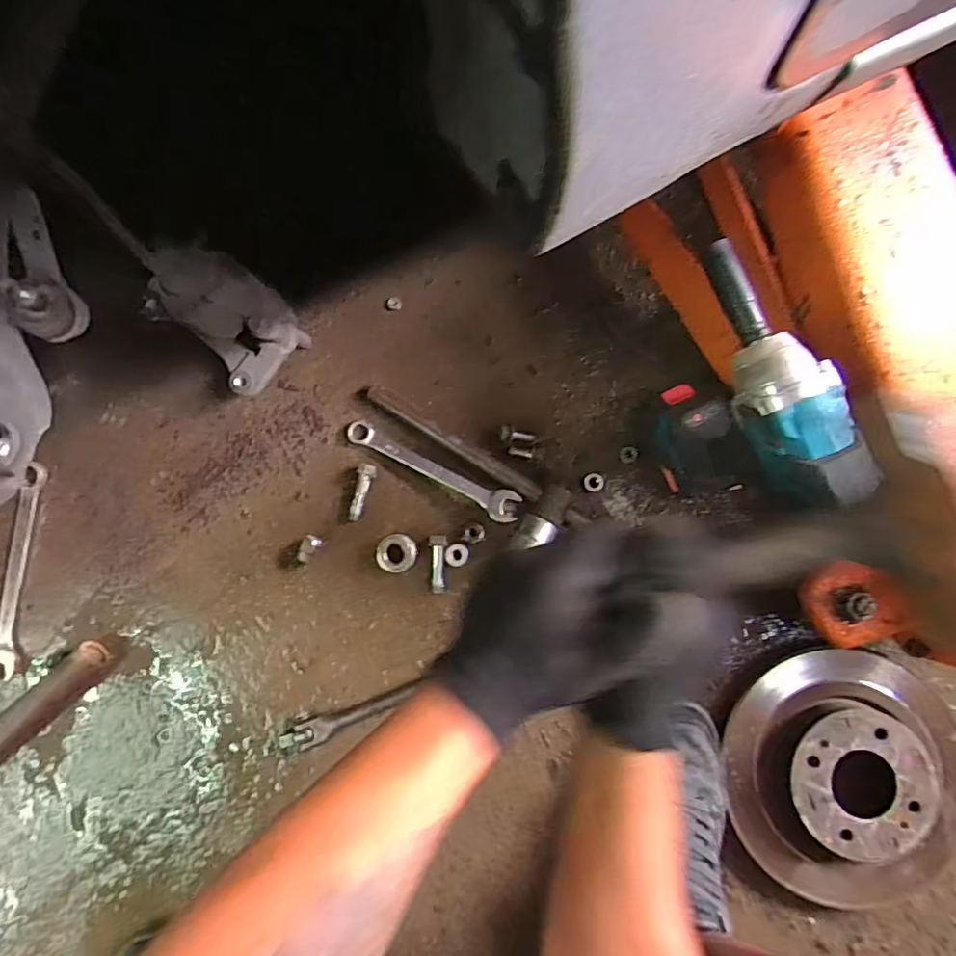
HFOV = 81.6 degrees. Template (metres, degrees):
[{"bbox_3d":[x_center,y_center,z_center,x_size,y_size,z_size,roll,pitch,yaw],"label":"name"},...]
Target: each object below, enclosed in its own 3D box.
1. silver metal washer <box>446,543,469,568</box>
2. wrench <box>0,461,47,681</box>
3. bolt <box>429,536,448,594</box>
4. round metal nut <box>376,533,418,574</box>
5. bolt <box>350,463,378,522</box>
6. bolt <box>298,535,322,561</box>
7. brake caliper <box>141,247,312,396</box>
[{"bbox_3d":[-0.023,0.083,0.597,0.024,0.005,0.025,0,85,0],"label":"silver metal washer"},{"bbox_3d":[-0.495,0.098,0.593,0.030,0.008,0.227,5,84,1],"label":"wrench"},{"bbox_3d":[-0.043,0.093,0.599,0.019,0.013,0.062,0,83,0],"label":"bolt"},{"bbox_3d":[-0.087,0.081,0.591,0.042,0.015,0.040,-6,83,0],"label":"round metal nut"},{"bbox_3d":[-0.124,0.016,0.600,0.020,0.015,0.063,12,84,2],"label":"bolt"},{"bbox_3d":[-0.180,0.076,0.593,0.015,0.016,0.028,21,85,2],"label":"bolt"},{"bbox_3d":[-0.250,-0.163,0.547,0.099,0.105,0.124,-44,85,-4],"label":"brake caliper"}]

